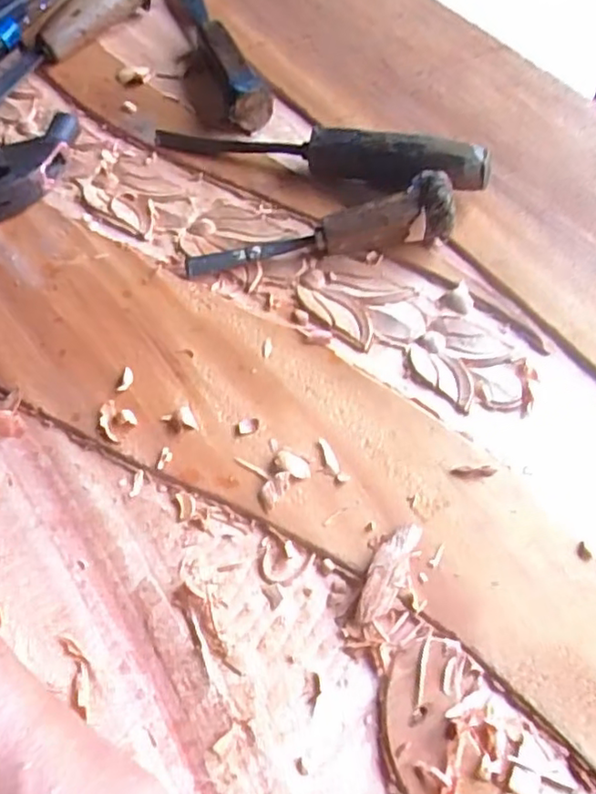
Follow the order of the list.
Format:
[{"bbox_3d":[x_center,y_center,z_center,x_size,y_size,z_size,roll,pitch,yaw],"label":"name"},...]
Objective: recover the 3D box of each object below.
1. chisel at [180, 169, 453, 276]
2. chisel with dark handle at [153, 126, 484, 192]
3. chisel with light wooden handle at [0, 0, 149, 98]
[{"bbox_3d":[0.011,-0.113,0.415,0.175,0.043,0.033,-8,61,-2],"label":"chisel"},{"bbox_3d":[0.011,-0.179,0.451,0.241,0.042,0.030,19,63,12],"label":"chisel with dark handle"},{"bbox_3d":[-0.212,-0.299,0.521,0.046,0.042,0.206,35,68,19],"label":"chisel with light wooden handle"}]

